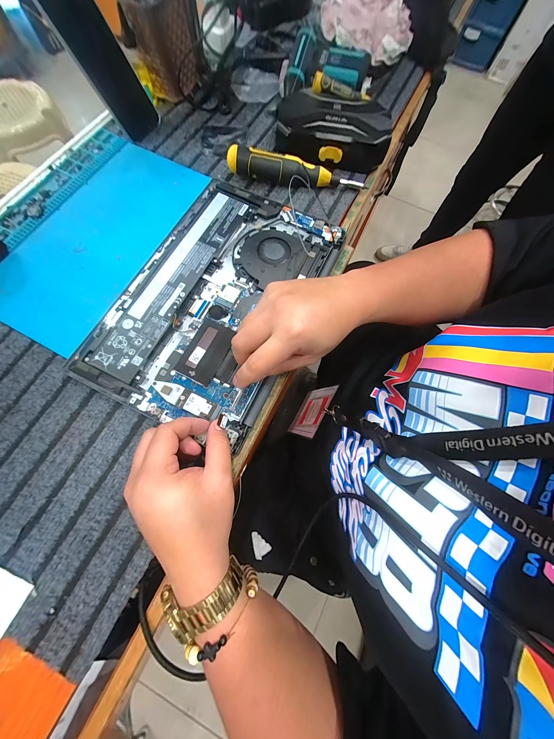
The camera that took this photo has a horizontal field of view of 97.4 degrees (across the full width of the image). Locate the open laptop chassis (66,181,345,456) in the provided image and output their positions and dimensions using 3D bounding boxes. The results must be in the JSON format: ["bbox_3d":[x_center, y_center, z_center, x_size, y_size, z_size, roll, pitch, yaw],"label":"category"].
[{"bbox_3d":[-0.076,-0.102,0.324,0.226,0.016,0.344,24,75,7],"label":"open laptop chassis"}]

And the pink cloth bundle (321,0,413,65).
[{"bbox_3d":[0.164,-0.606,0.429,0.152,0.043,0.133,-26,75,-8],"label":"pink cloth bundle"}]

